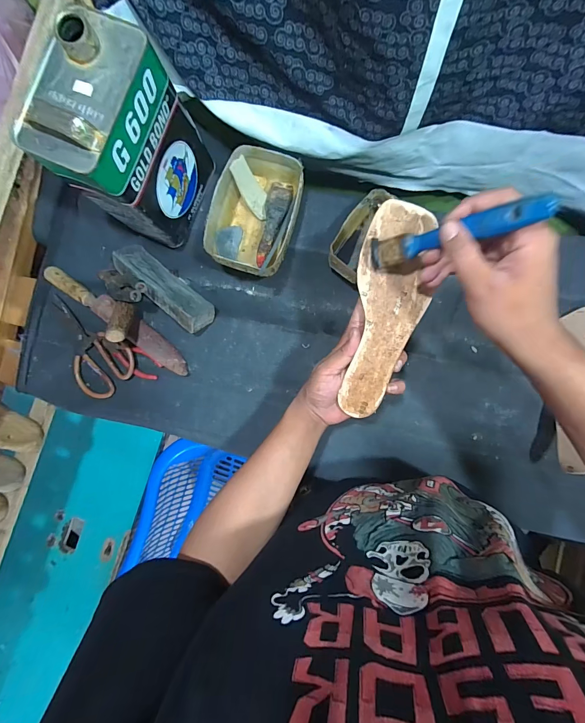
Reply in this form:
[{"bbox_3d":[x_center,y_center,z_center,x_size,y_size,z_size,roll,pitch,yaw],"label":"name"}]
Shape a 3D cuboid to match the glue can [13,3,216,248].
[{"bbox_3d":[-0.222,-0.287,0.484,0.113,0.233,0.166,22,88,6],"label":"glue can"}]

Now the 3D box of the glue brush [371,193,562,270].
[{"bbox_3d":[0.132,-0.110,0.304,0.014,0.162,0.026,9,86,-34],"label":"glue brush"}]

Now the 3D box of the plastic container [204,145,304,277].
[{"bbox_3d":[-0.057,-0.231,0.563,0.128,0.068,0.184,13,87,6],"label":"plastic container"}]

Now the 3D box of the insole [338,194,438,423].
[{"bbox_3d":[0.106,-0.049,0.396,0.075,0.006,0.239,7,106,5],"label":"insole"}]

